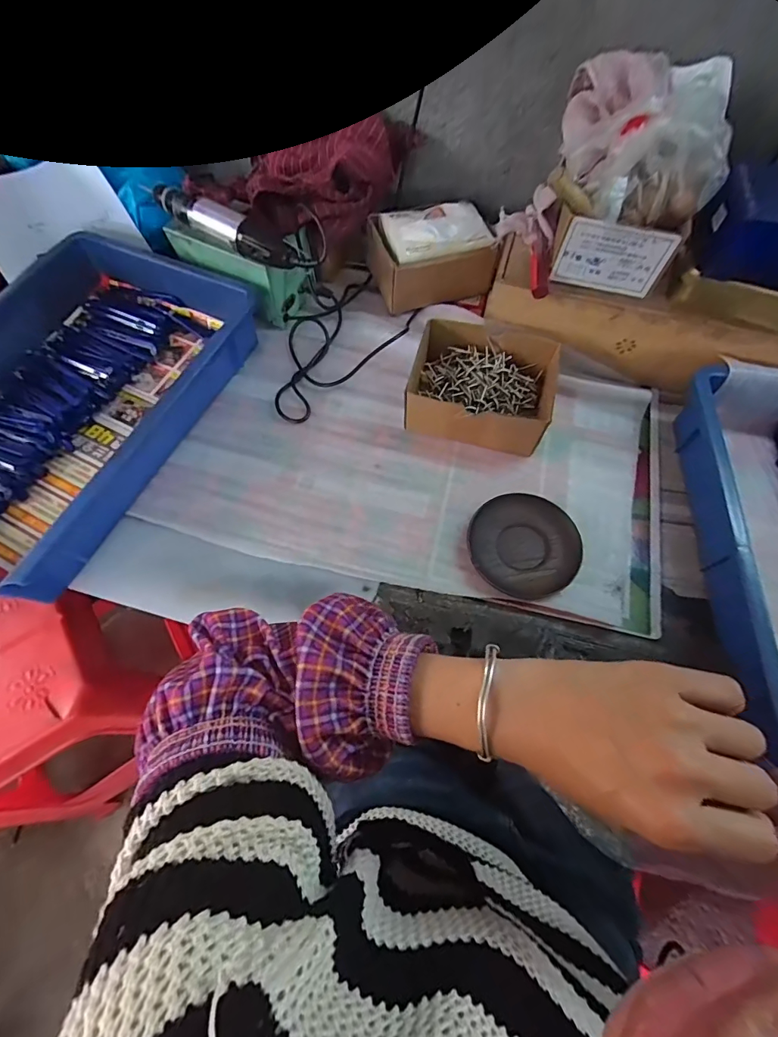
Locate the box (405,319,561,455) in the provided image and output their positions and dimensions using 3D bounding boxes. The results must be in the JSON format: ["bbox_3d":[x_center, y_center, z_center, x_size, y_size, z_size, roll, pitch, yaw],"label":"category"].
[{"bbox_3d":[0.110,-0.158,0.516,0.160,0.069,0.137,16,66,7],"label":"box"}]

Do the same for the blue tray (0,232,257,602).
[{"bbox_3d":[-0.375,-0.140,0.505,0.280,0.073,0.419,22,67,10],"label":"blue tray"}]

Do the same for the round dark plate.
[{"bbox_3d":[0.142,0.025,0.462,0.111,0.017,0.114,0,65,0],"label":"round dark plate"}]

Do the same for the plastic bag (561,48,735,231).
[{"bbox_3d":[0.251,-0.360,0.416,0.147,0.080,0.152,2,65,1],"label":"plastic bag"}]

